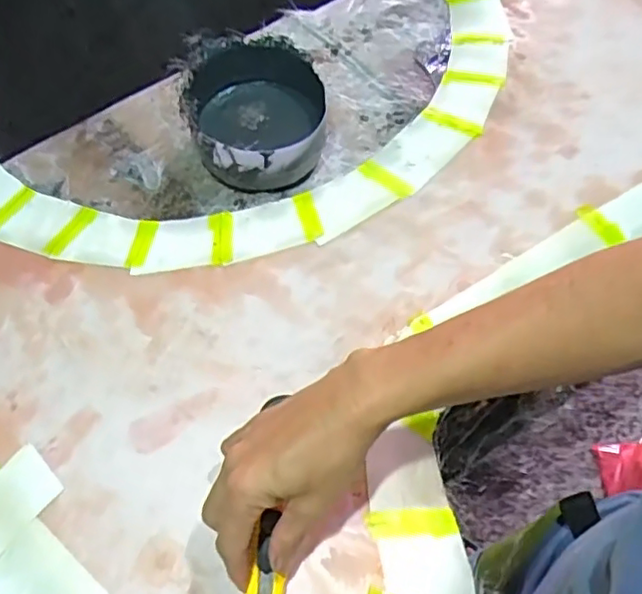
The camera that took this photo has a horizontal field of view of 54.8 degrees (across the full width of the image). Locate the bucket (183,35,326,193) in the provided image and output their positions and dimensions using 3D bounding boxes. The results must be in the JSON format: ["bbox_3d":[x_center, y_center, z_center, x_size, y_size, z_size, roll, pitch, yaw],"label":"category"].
[{"bbox_3d":[-0.078,-0.221,0.770,0.160,0.107,0.155,0,61,1],"label":"bucket"}]

